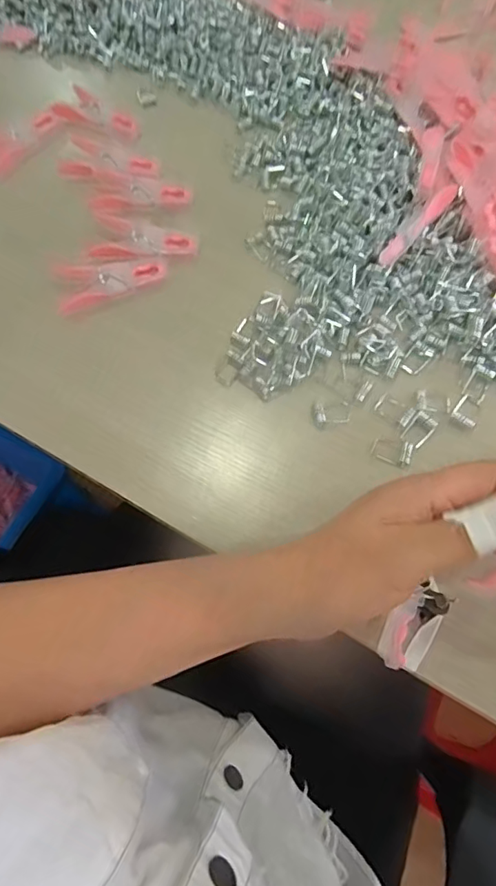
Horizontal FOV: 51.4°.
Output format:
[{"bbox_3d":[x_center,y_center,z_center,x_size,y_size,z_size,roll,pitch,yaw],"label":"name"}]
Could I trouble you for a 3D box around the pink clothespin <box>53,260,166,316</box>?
[{"bbox_3d":[-0.098,-0.117,0.360,0.074,0.012,0.037,-24,69,-8],"label":"pink clothespin"}]

